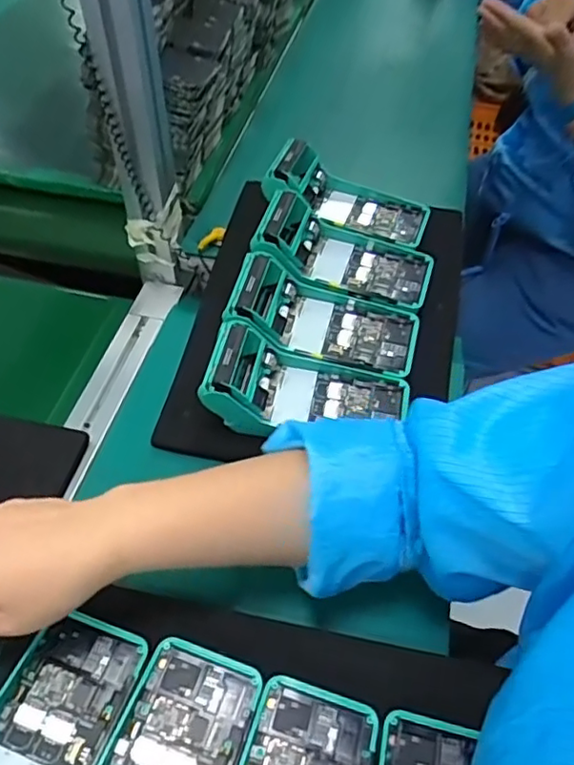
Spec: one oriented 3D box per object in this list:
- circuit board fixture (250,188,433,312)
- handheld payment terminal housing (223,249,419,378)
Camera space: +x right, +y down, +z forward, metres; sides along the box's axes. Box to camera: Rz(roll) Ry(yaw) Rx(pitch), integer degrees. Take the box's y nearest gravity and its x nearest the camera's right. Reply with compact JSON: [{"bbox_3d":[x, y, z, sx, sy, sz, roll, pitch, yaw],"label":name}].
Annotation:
[{"bbox_3d":[0.055,-0.123,0.594,0.170,0.058,0.082,23,54,-2],"label":"circuit board fixture"},{"bbox_3d":[0.032,-0.054,0.557,0.172,0.061,0.075,19,53,-6],"label":"handheld payment terminal housing"}]

